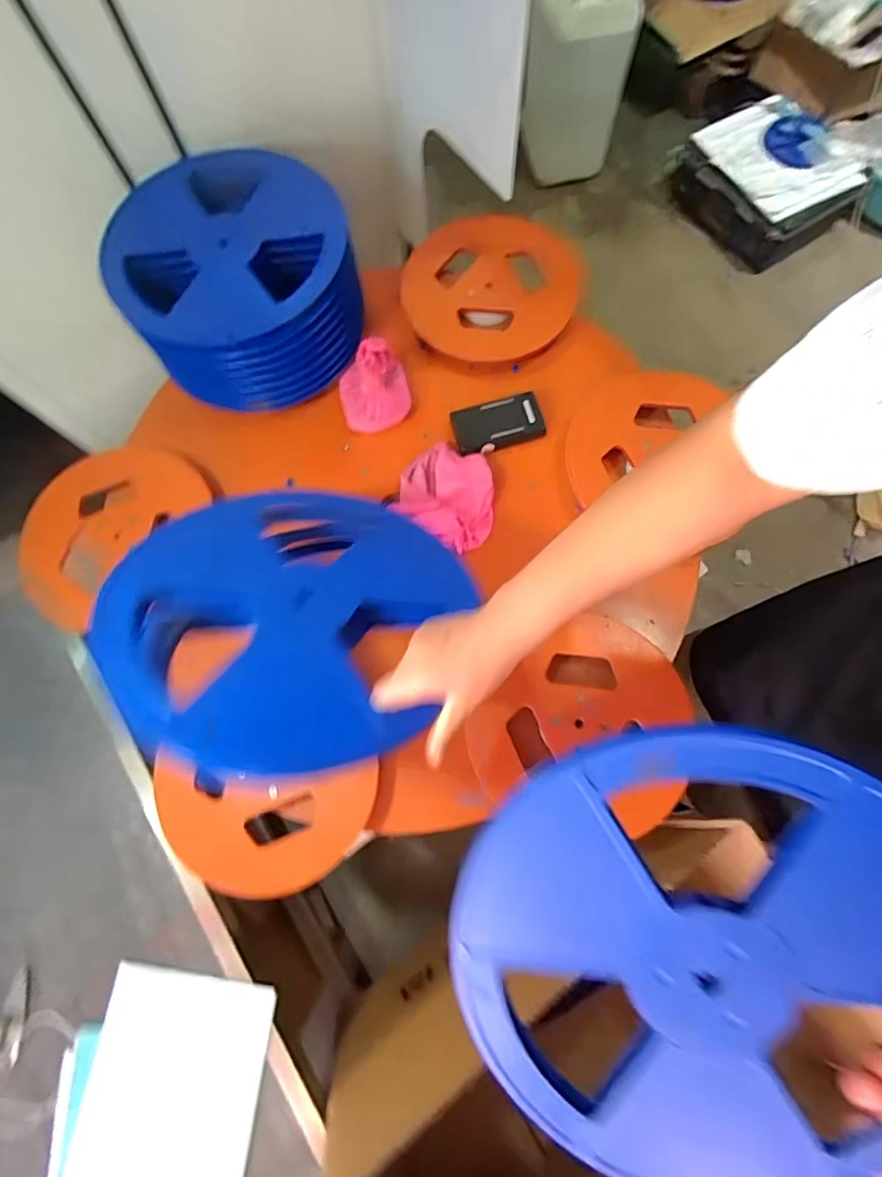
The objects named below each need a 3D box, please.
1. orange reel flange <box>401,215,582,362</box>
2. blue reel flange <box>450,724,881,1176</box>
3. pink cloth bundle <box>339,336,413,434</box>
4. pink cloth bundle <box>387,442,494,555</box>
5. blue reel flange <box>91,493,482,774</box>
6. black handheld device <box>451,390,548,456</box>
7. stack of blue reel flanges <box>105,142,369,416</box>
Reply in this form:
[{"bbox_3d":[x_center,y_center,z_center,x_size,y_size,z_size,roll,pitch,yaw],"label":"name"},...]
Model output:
[{"bbox_3d":[0.076,-0.474,0.811,0.267,0.028,0.251,7,76,3],"label":"orange reel flange"},{"bbox_3d":[0.166,0.244,0.339,0.302,0.026,0.317,37,102,7],"label":"blue reel flange"},{"bbox_3d":[-0.099,-0.300,0.748,0.102,0.111,0.103,-12,75,-2],"label":"pink cloth bundle"},{"bbox_3d":[0.010,-0.131,0.745,0.140,0.056,0.154,15,76,5],"label":"pink cloth bundle"},{"bbox_3d":[-0.134,0.014,0.471,0.291,0.028,0.310,18,44,7],"label":"blue reel flange"},{"bbox_3d":[0.084,-0.247,0.763,0.132,0.018,0.073,-10,75,-1],"label":"black handheld device"},{"bbox_3d":[-0.292,-0.450,0.745,0.311,0.149,0.323,-31,77,-7],"label":"stack of blue reel flanges"}]

